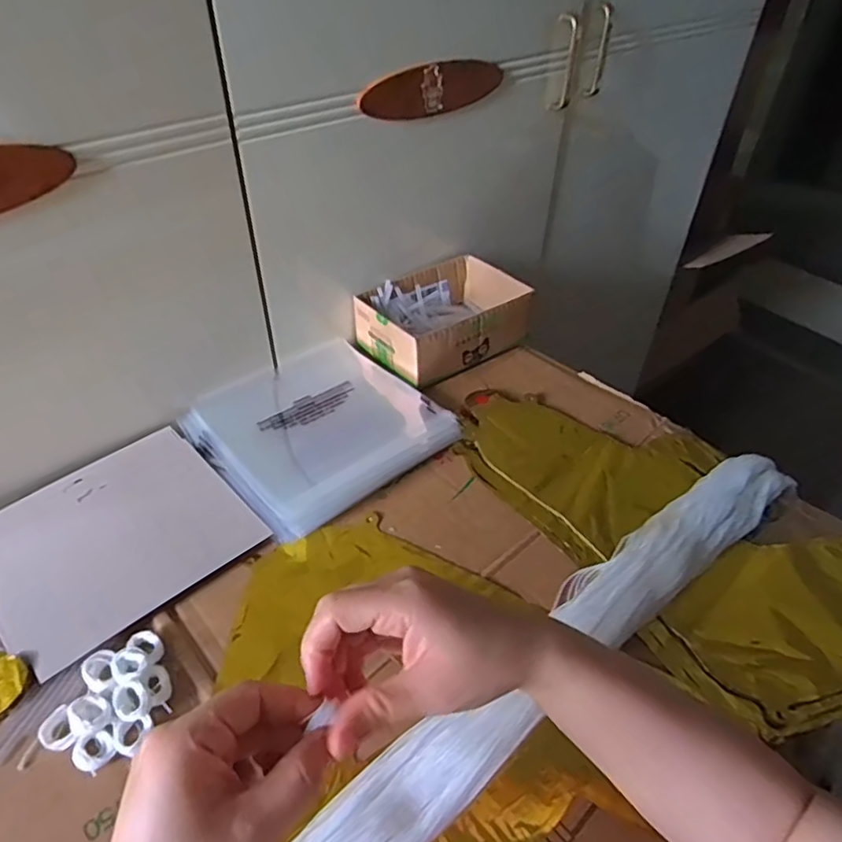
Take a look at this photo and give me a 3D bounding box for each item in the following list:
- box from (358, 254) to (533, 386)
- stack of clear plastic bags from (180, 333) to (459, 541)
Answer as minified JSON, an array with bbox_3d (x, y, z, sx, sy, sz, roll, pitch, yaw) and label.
[{"bbox_3d":[0.029,-0.124,0.729,0.188,0.068,0.135,-27,50,-27],"label":"box"},{"bbox_3d":[-0.110,0.002,0.630,0.219,0.018,0.217,-29,51,-29],"label":"stack of clear plastic bags"}]

